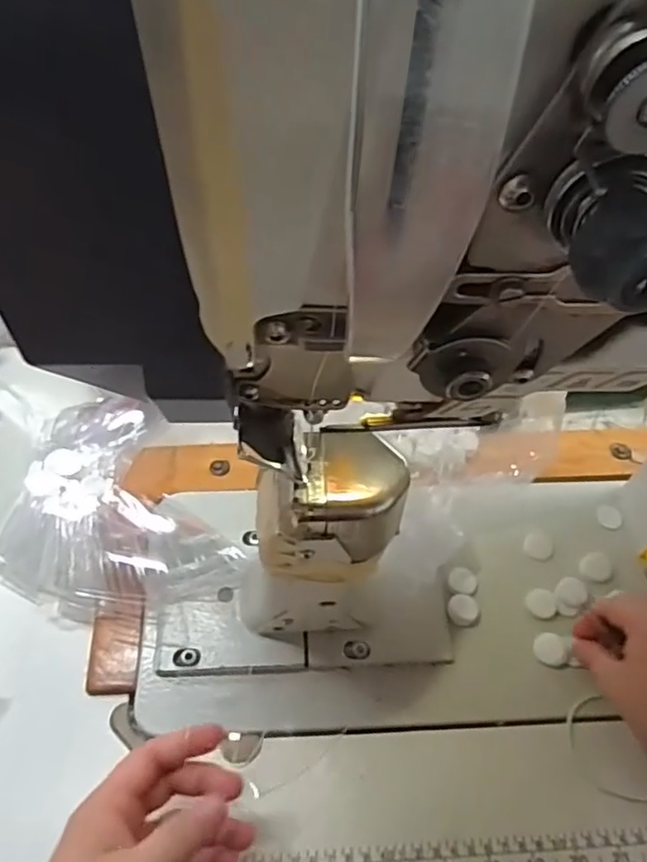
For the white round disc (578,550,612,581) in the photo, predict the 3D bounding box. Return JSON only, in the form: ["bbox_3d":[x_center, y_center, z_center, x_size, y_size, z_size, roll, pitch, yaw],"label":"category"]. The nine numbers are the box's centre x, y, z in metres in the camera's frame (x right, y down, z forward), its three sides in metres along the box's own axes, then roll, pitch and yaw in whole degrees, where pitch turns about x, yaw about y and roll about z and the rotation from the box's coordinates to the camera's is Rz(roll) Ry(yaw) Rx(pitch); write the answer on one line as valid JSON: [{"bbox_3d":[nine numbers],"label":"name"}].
[{"bbox_3d":[0.204,0.102,0.471,0.022,0.006,0.023,2,48,-2],"label":"white round disc"}]

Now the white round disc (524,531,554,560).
[{"bbox_3d":[0.165,0.087,0.481,0.021,0.004,0.022,2,48,-2],"label":"white round disc"}]

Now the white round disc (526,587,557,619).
[{"bbox_3d":[0.157,0.123,0.451,0.020,0.004,0.022,2,48,-2],"label":"white round disc"}]

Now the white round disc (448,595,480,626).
[{"bbox_3d":[0.099,0.127,0.446,0.021,0.009,0.020,2,48,-2],"label":"white round disc"}]

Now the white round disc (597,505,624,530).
[{"bbox_3d":[0.228,0.068,0.503,0.017,0.006,0.023,4,48,0],"label":"white round disc"}]

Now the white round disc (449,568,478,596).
[{"bbox_3d":[0.102,0.111,0.461,0.020,0.005,0.022,2,48,-2],"label":"white round disc"}]

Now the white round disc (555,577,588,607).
[{"bbox_3d":[0.180,0.117,0.457,0.021,0.006,0.022,2,48,-2],"label":"white round disc"}]

